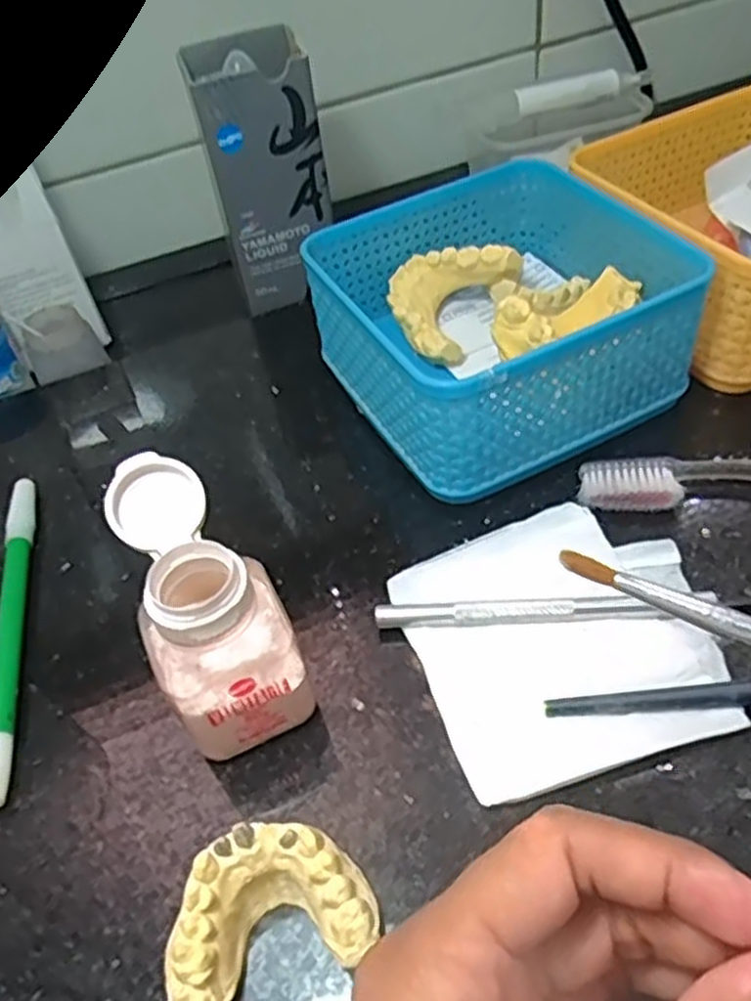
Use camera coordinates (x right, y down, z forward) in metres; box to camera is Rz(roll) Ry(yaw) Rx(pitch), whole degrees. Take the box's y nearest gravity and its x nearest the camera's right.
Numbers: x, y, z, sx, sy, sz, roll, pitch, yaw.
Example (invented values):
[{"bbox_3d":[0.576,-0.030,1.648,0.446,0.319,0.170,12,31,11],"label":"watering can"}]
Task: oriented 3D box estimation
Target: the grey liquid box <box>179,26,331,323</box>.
[{"bbox_3d":[-0.056,-0.167,0.403,0.056,0.119,0.056,-14,48,-7],"label":"grey liquid box"}]

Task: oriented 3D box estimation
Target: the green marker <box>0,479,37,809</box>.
[{"bbox_3d":[-0.136,0.045,0.294,0.010,0.008,0.143,-13,48,-6],"label":"green marker"}]

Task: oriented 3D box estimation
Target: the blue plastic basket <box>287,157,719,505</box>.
[{"bbox_3d":[0.053,-0.079,0.342,0.129,0.068,0.130,-25,50,-16],"label":"blue plastic basket"}]

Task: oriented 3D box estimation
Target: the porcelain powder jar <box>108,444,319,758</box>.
[{"bbox_3d":[-0.052,0.034,0.246,0.040,0.074,0.066,-22,49,-14],"label":"porcelain powder jar"}]

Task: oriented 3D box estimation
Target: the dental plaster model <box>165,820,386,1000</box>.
[{"bbox_3d":[-0.029,0.110,0.209,0.055,0.025,0.038,-17,48,-10],"label":"dental plaster model"}]

